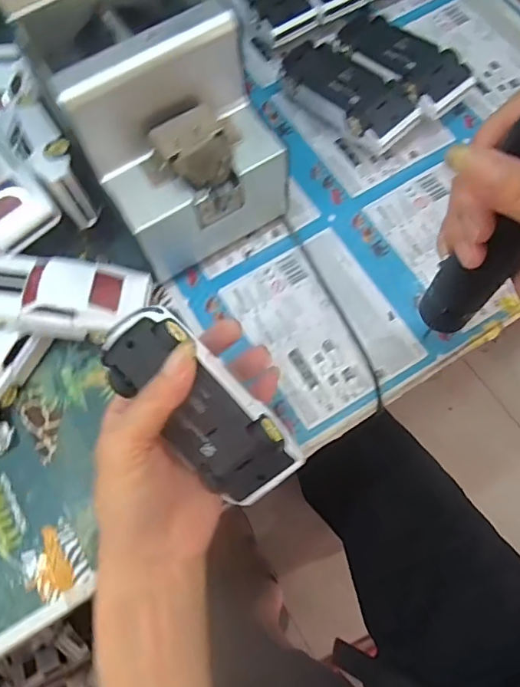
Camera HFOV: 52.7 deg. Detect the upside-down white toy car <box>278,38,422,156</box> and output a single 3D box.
[{"bbox_3d":[0.071,-0.214,0.461,0.065,0.037,0.137,-40,73,-11],"label":"upside-down white toy car"}]

